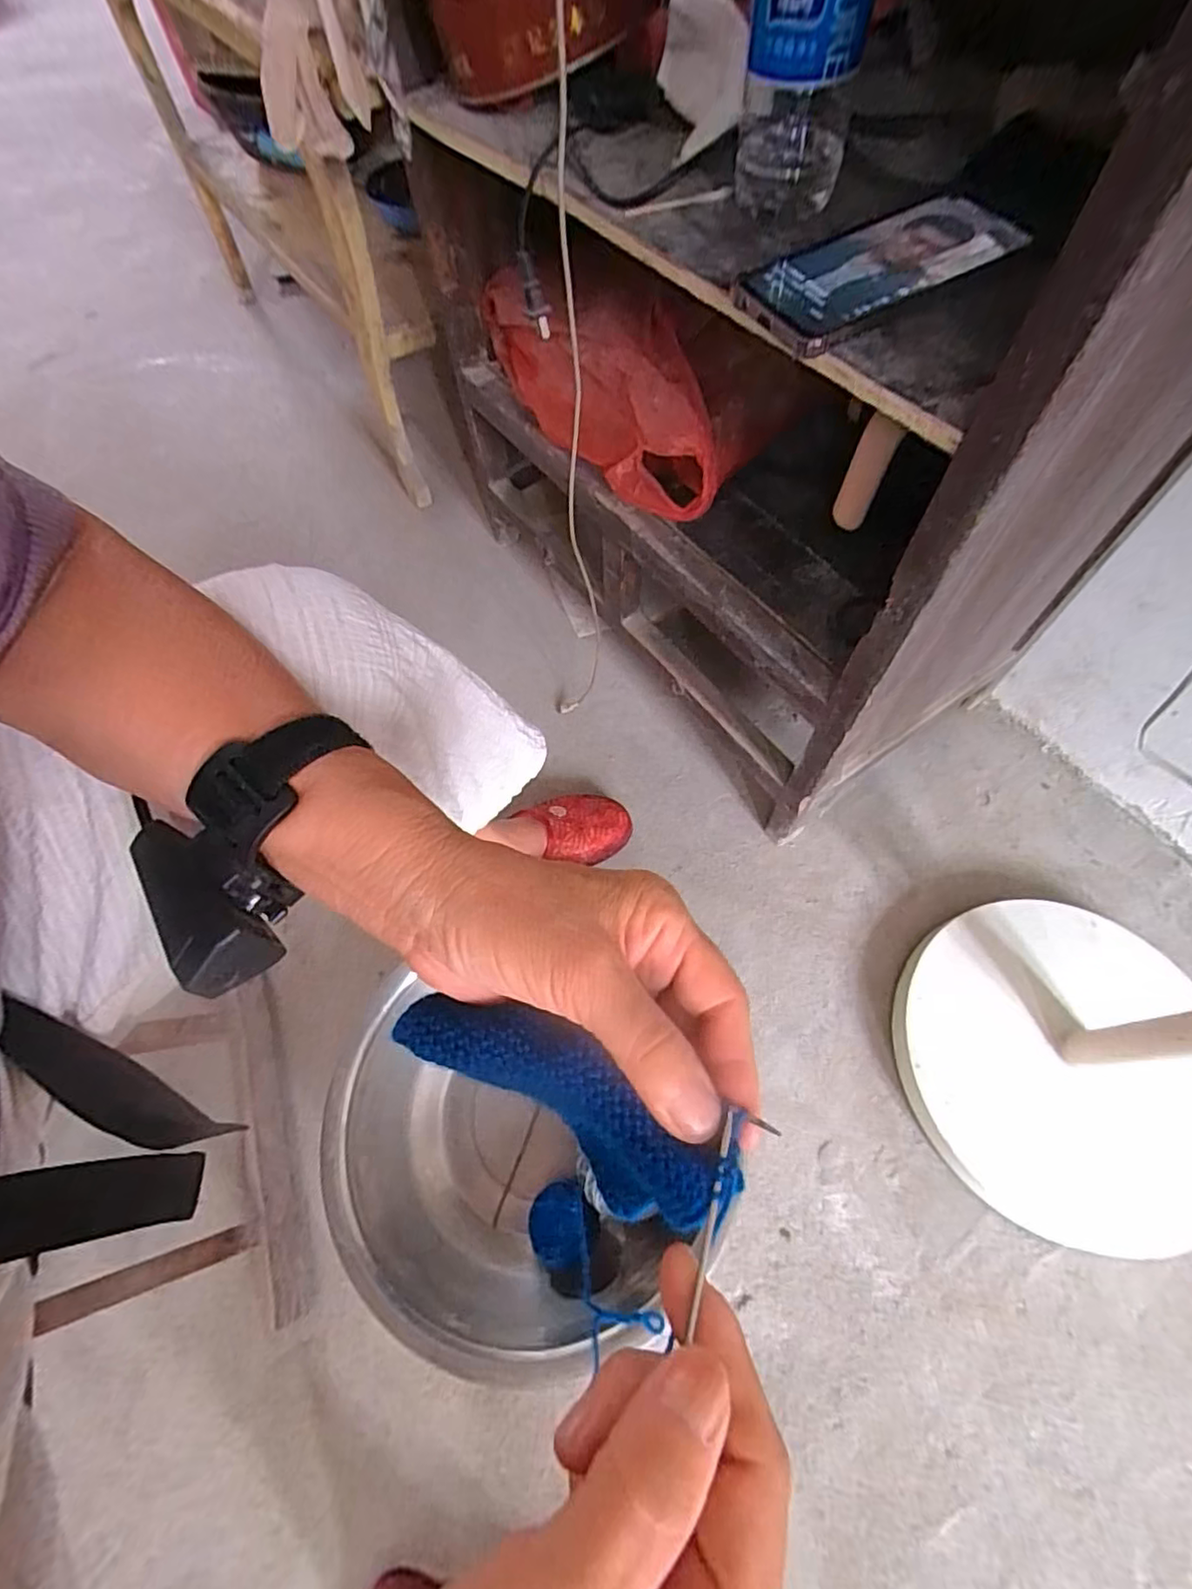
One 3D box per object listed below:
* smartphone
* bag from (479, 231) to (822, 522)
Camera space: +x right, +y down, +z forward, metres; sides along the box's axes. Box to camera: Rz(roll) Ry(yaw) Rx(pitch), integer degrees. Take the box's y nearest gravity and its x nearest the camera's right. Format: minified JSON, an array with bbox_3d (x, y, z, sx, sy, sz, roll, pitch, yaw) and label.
[{"bbox_3d":[0.155,-0.294,0.346,0.151,0.010,0.073,-29,67,-8],"label":"smartphone"},{"bbox_3d":[-0.004,-0.409,0.582,0.110,0.158,0.376,-39,60,-17],"label":"bag"}]

